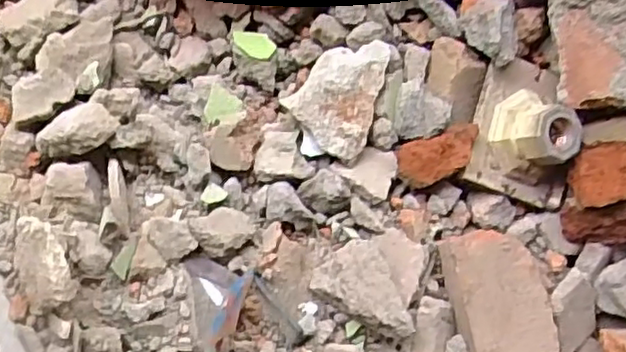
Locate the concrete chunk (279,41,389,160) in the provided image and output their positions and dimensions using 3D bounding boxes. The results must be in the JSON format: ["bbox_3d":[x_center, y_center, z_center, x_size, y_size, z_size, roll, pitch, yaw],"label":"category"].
[{"bbox_3d":[0.034,-0.079,0.645,0.085,0.024,0.114,40,79,0],"label":"concrete chunk"}]

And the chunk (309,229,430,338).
[{"bbox_3d":[0.055,0.087,0.615,0.092,0.107,0.046,26,142,-7],"label":"chunk"}]

